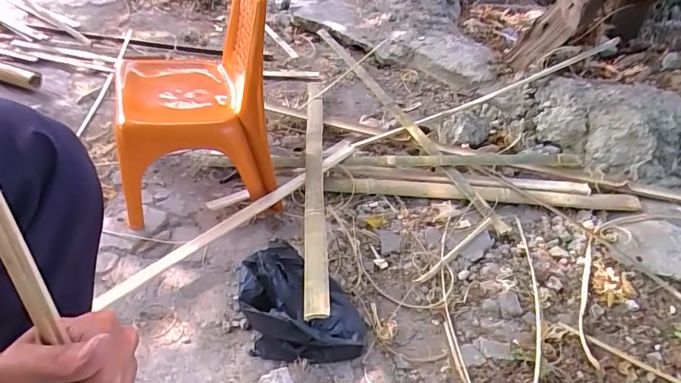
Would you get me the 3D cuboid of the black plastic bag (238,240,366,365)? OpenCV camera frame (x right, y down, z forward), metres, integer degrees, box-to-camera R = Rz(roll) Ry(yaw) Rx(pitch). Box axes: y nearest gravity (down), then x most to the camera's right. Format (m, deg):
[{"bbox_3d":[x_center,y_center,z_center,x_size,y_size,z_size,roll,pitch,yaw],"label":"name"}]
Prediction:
[{"bbox_3d":[-0.061,0.165,0.736,0.196,0.079,0.207,0,43,-6],"label":"black plastic bag"}]

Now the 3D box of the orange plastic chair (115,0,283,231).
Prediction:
[{"bbox_3d":[-0.291,-0.183,0.877,0.299,0.382,0.273,-6,44,-12],"label":"orange plastic chair"}]

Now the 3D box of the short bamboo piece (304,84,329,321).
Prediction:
[{"bbox_3d":[-0.057,-0.057,0.975,0.045,0.021,0.796,-13,39,7],"label":"short bamboo piece"}]

